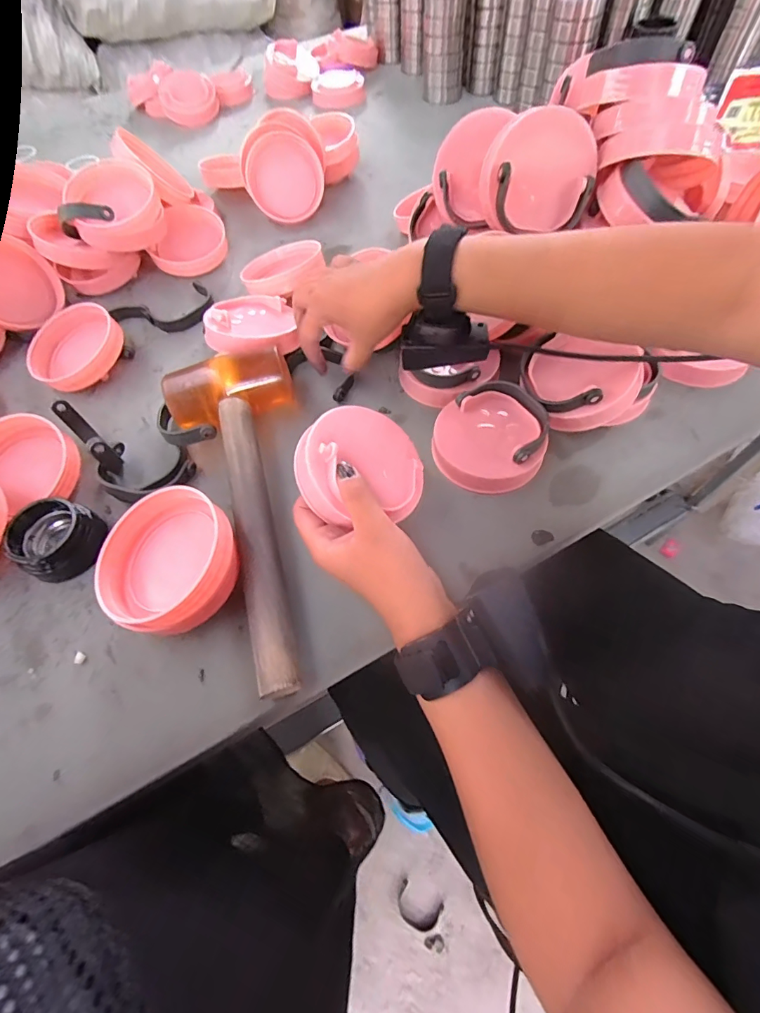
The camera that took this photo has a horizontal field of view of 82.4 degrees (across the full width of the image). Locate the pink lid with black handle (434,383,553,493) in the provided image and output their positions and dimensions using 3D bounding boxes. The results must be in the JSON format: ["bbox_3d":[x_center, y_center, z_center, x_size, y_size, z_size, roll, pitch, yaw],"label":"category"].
[{"bbox_3d":[0.093,-0.062,0.373,0.088,0.032,0.097,10,62,8],"label":"pink lid with black handle"}]

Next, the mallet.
[{"bbox_3d":[-0.096,-0.008,0.343,0.104,0.039,0.294,-18,62,-7],"label":"mallet"}]

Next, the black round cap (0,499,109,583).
[{"bbox_3d":[-0.251,0.021,0.335,0.051,0.041,0.053,-1,61,2],"label":"black round cap"}]

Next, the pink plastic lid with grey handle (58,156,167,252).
[{"bbox_3d":[-0.300,-0.334,0.482,0.103,0.037,0.093,-23,93,-23],"label":"pink plastic lid with grey handle"}]

